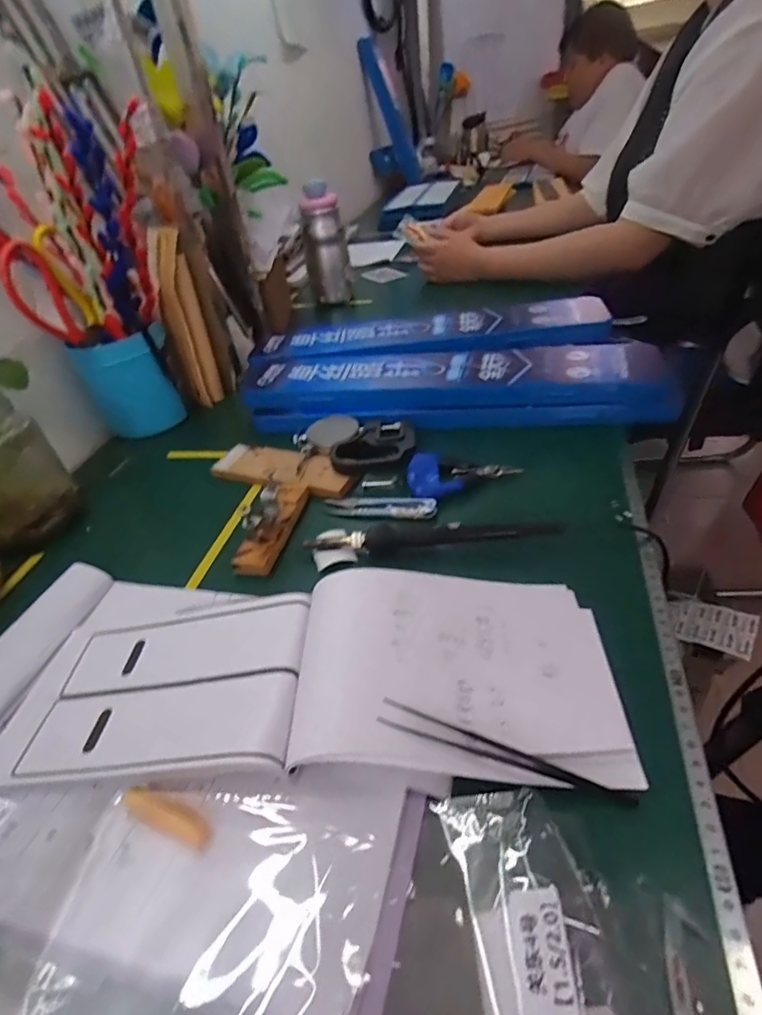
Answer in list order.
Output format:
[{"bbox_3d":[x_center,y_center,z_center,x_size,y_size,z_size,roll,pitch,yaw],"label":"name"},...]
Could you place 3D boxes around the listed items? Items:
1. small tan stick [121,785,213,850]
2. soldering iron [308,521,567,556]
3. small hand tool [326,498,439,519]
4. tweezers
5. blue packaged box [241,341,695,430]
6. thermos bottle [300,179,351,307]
[{"bbox_3d":[-0.111,0.162,0.274,0.055,0.006,0.015,9,42,23],"label":"small tan stick"},{"bbox_3d":[0.037,0.022,0.409,0.192,0.020,0.019,-4,39,8],"label":"soldering iron"},{"bbox_3d":[-0.002,-0.001,0.458,0.100,0.013,0.024,5,41,18],"label":"small hand tool"},{"bbox_3d":[0.063,0.126,0.268,0.131,0.008,0.014,17,44,8],"label":"tweezers"},{"bbox_3d":[0.065,-0.134,0.564,0.466,0.049,0.110,0,40,13],"label":"blue packaged box"},{"bbox_3d":[-0.094,-0.444,0.905,0.074,0.192,0.057,-11,38,-1],"label":"thermos bottle"}]

